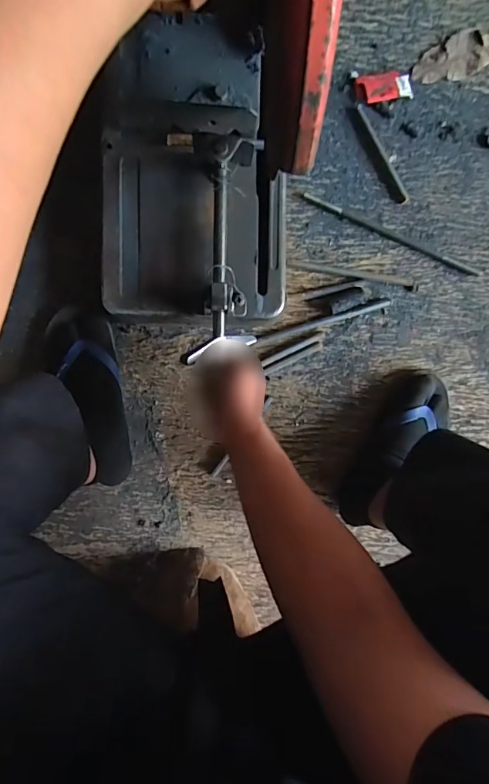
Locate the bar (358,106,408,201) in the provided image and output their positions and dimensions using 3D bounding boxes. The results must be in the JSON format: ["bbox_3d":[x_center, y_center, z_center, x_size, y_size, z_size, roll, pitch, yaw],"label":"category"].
[{"bbox_3d":[0.214,-0.366,0.662,0.015,0.006,0.159,-28,92,1],"label":"bar"}]

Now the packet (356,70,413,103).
[{"bbox_3d":[0.215,-0.463,0.650,0.081,0.015,0.042,-11,92,0],"label":"packet"}]

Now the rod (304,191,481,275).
[{"bbox_3d":[0.230,-0.242,0.667,0.297,0.005,0.013,22,91,-5],"label":"rod"}]

